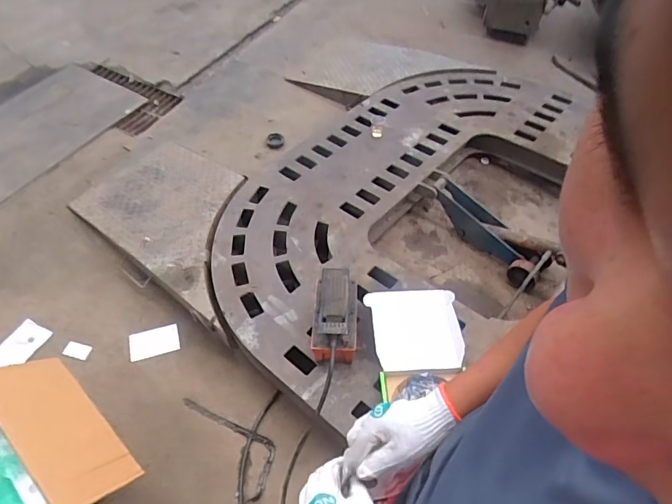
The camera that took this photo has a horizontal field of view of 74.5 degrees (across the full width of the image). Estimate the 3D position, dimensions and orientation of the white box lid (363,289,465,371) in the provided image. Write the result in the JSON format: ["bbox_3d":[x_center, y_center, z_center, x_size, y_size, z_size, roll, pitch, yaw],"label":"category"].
[{"bbox_3d":[0.252,0.236,1.395,0.299,0.044,0.269,1,54,-3],"label":"white box lid"}]

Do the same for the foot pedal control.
[{"bbox_3d":[-0.003,0.212,1.408,0.136,0.192,0.252,4,53,0],"label":"foot pedal control"}]

